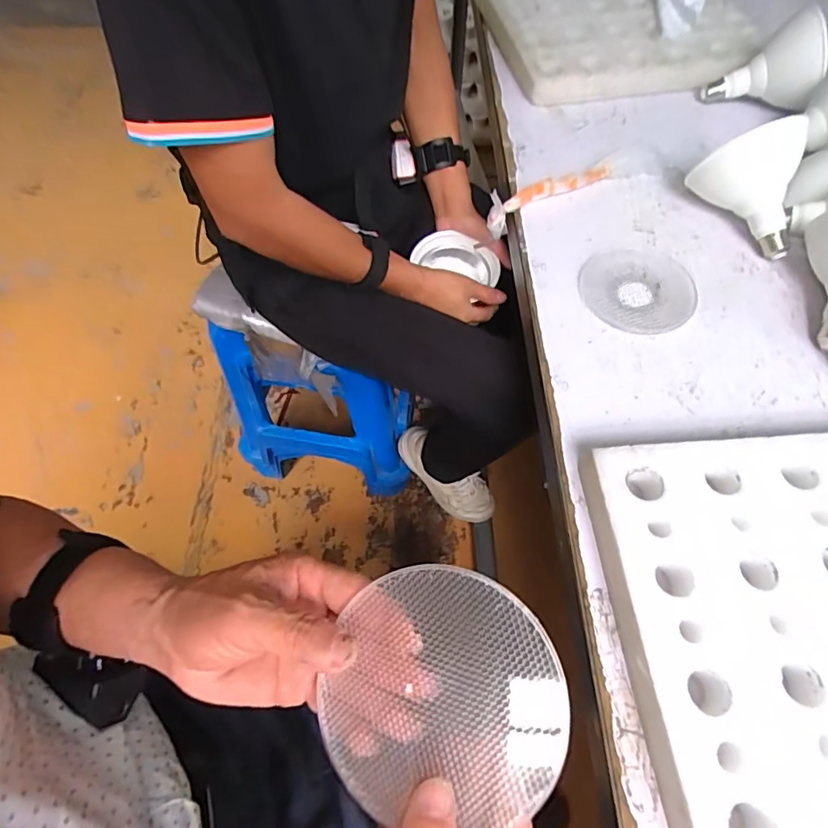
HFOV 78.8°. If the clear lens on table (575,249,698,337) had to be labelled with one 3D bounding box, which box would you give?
[{"bbox_3d":[0.237,-0.129,0.528,0.119,0.006,0.110,0,62,0],"label":"clear lens on table"}]

